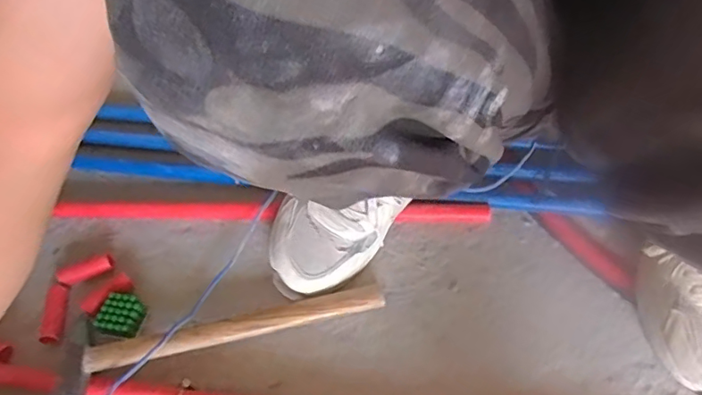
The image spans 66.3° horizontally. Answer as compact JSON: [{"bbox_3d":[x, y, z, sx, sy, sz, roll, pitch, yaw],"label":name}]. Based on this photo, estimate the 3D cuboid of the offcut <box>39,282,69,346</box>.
[{"bbox_3d":[-0.310,0.123,0.558,0.020,0.016,0.064,-10,55,-3],"label":"offcut"}]

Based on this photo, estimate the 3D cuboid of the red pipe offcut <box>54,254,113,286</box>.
[{"bbox_3d":[-0.287,0.078,0.583,0.056,0.014,0.019,-18,55,-25],"label":"red pipe offcut"}]

